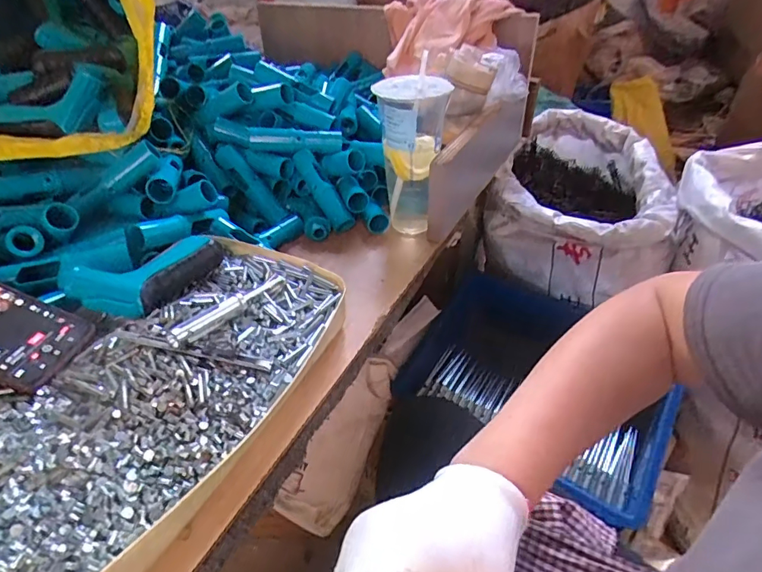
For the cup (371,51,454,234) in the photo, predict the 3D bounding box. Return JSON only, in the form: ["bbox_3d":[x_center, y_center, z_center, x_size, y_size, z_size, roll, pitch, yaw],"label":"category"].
[{"bbox_3d":[0.038,-0.164,0.599,0.085,0.189,0.086,-1,38,2],"label":"cup"}]

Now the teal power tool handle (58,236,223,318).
[{"bbox_3d":[-0.224,-0.011,0.458,0.136,0.036,0.080,-26,43,-27],"label":"teal power tool handle"}]

